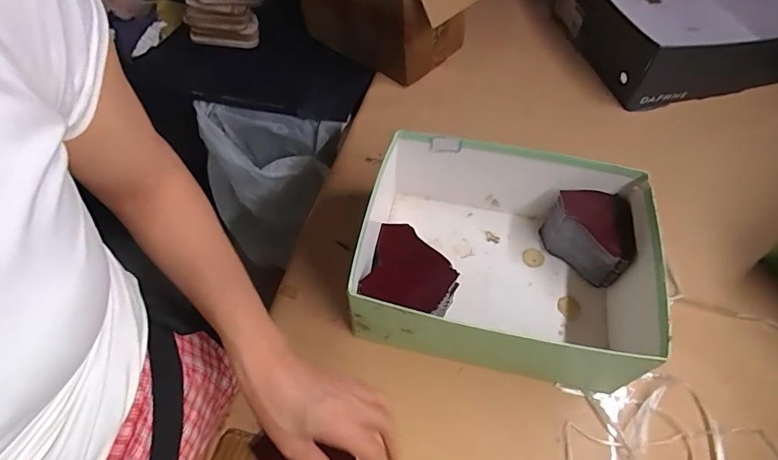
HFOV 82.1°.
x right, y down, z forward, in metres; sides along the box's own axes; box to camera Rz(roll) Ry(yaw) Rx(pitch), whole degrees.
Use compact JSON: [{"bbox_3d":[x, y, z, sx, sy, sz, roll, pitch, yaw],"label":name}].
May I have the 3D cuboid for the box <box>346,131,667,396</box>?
[{"bbox_3d":[0.128,0.029,0.510,0.308,0.115,0.235,9,56,6],"label":"box"}]

